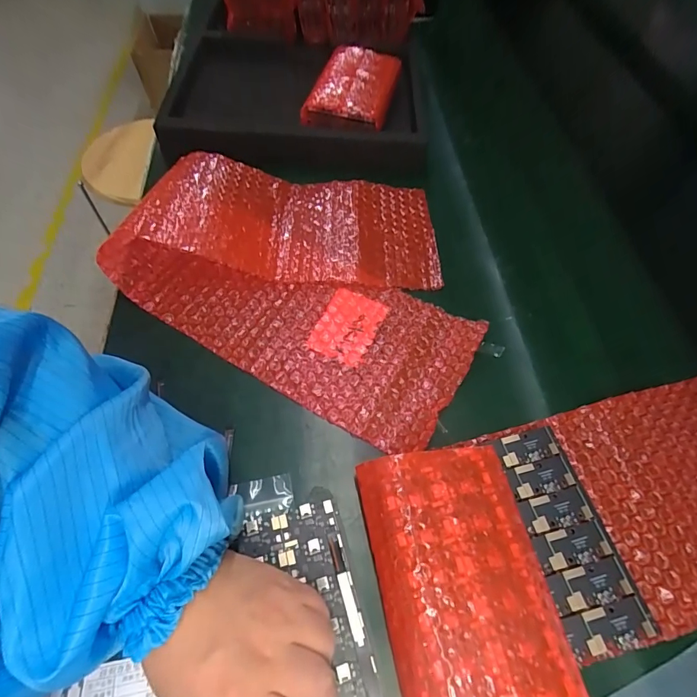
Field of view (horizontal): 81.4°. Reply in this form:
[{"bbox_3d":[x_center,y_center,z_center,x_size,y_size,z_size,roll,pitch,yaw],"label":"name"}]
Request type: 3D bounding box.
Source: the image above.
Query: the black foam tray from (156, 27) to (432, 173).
[{"bbox_3d":[-0.060,-0.309,0.470,0.284,0.046,0.251,0,59,-3],"label":"black foam tray"}]

